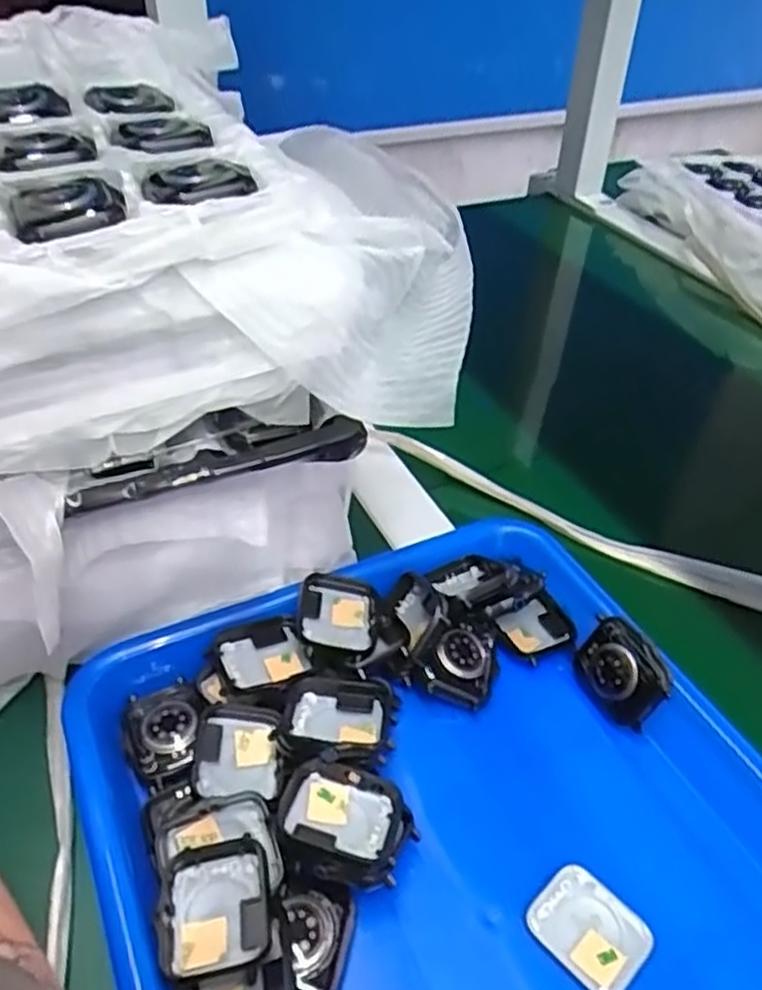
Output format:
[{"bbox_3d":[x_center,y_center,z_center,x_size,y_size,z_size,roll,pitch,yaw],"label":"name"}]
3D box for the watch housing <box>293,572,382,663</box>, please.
[{"bbox_3d":[-0.021,0.057,0.357,0.039,0.010,0.045,6,45,1],"label":"watch housing"}]

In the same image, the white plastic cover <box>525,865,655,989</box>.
[{"bbox_3d":[0.076,0.159,0.281,0.040,0.006,0.032,37,53,28],"label":"white plastic cover"}]

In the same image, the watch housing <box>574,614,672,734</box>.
[{"bbox_3d":[0.108,0.081,0.347,0.013,0.036,0.042,21,29,-53],"label":"watch housing"}]

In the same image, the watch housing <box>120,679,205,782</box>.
[{"bbox_3d":[-0.094,0.100,0.331,0.033,0.010,0.042,-14,48,-18],"label":"watch housing"}]

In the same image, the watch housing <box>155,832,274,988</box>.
[{"bbox_3d":[-0.058,0.145,0.268,0.037,0.010,0.043,-6,46,-11],"label":"watch housing"}]

